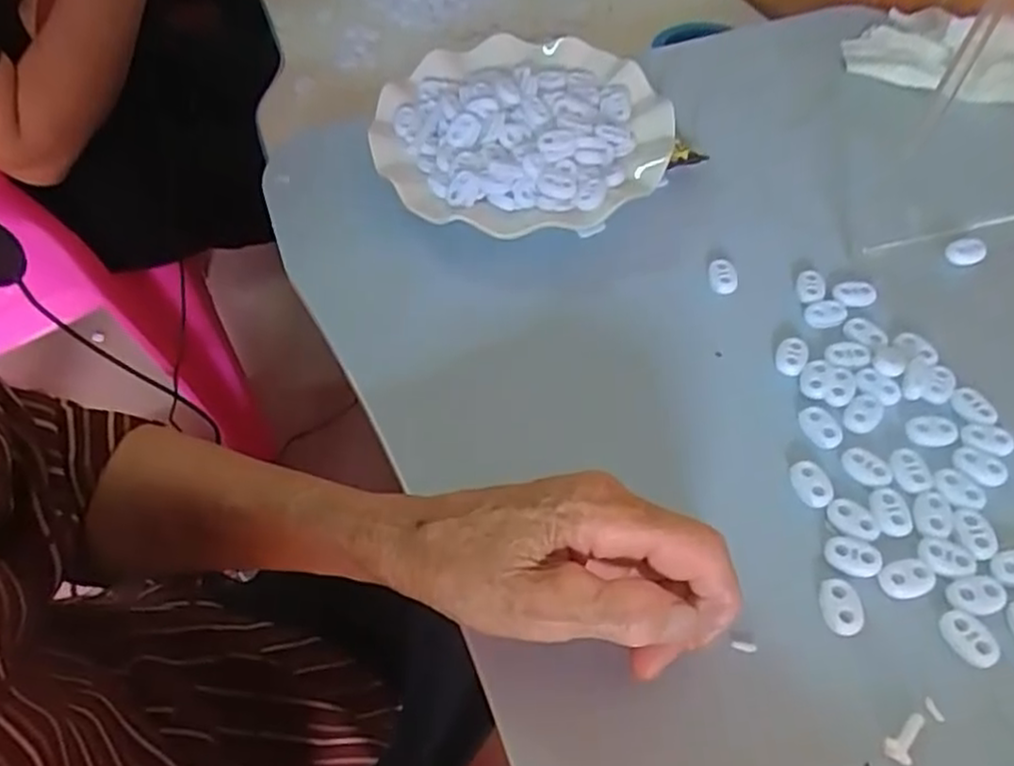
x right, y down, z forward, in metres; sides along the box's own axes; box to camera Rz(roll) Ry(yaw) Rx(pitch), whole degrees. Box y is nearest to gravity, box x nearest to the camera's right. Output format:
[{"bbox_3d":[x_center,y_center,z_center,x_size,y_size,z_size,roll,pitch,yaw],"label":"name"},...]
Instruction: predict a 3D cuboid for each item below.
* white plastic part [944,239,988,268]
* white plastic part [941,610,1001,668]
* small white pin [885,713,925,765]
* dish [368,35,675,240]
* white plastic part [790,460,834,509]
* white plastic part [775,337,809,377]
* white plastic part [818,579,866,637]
[{"bbox_3d":[0.247,-0.070,0.398,0.022,0.014,0.004,-5,17,-2],"label":"white plastic part"},{"bbox_3d":[0.180,0.099,0.285,0.015,0.004,0.022,-26,54,-16],"label":"white plastic part"},{"bbox_3d":[0.145,0.128,0.265,0.021,0.004,0.009,-32,56,-20],"label":"small white pin"},{"bbox_3d":[0.010,-0.149,0.445,0.167,0.043,0.165,-2,52,3],"label":"dish"},{"bbox_3d":[0.135,0.044,0.327,0.015,0.004,0.022,-15,52,-8],"label":"white plastic part"},{"bbox_3d":[0.142,-0.014,0.367,0.015,0.004,0.021,19,55,18],"label":"white plastic part"},{"bbox_3d":[0.134,0.090,0.296,0.017,0.006,0.021,2,52,6],"label":"white plastic part"}]

